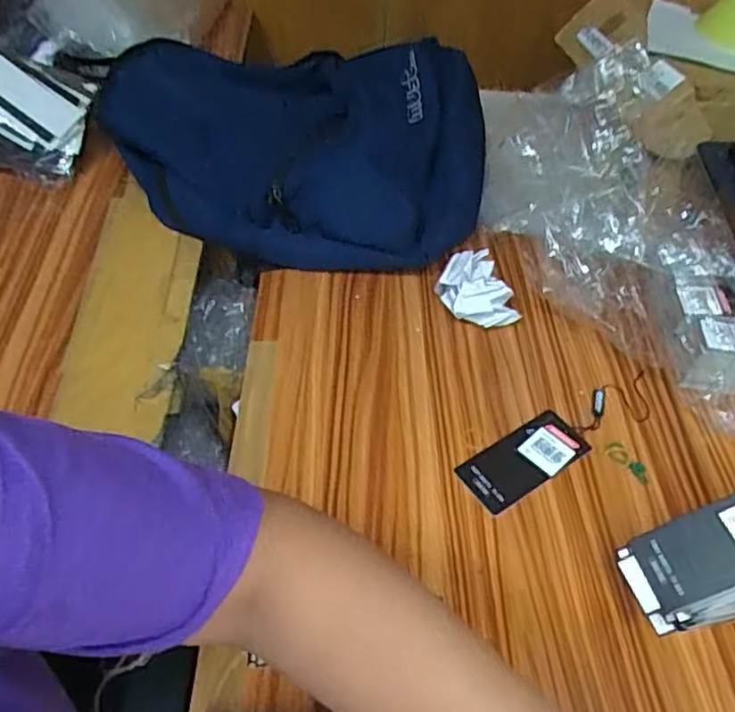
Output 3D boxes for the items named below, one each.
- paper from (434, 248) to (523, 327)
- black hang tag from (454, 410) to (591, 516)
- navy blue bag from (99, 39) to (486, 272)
[{"bbox_3d":[0.103,-0.062,0.620,0.069,0.057,0.058,-9,49,-11],"label":"paper"},{"bbox_3d":[0.126,0.083,0.526,0.106,0.008,0.049,-27,57,-22],"label":"black hang tag"},{"bbox_3d":[-0.092,-0.244,0.735,0.436,0.109,0.319,8,48,4],"label":"navy blue bag"}]

